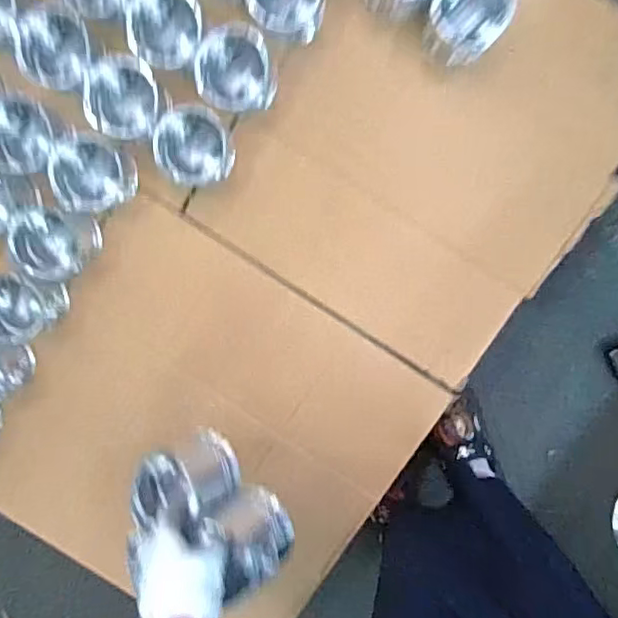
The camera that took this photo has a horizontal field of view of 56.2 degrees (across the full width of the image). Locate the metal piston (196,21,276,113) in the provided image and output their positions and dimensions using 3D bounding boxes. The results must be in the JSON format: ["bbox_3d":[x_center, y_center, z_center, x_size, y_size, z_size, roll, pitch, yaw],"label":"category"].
[{"bbox_3d":[-0.092,-0.303,0.734,0.090,0.096,0.093,3,99,1],"label":"metal piston"}]

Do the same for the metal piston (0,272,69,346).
[{"bbox_3d":[-0.395,-0.004,0.799,0.106,0.086,0.097,-10,99,4],"label":"metal piston"}]

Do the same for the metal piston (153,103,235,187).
[{"bbox_3d":[-0.146,-0.210,0.757,0.089,0.090,0.097,2,99,2],"label":"metal piston"}]

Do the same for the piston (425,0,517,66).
[{"bbox_3d":[0.192,-0.358,0.705,0.088,0.094,0.093,0,99,2],"label":"piston"}]

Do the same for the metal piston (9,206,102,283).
[{"bbox_3d":[-0.339,-0.088,0.781,0.091,0.098,0.088,6,99,1],"label":"metal piston"}]

